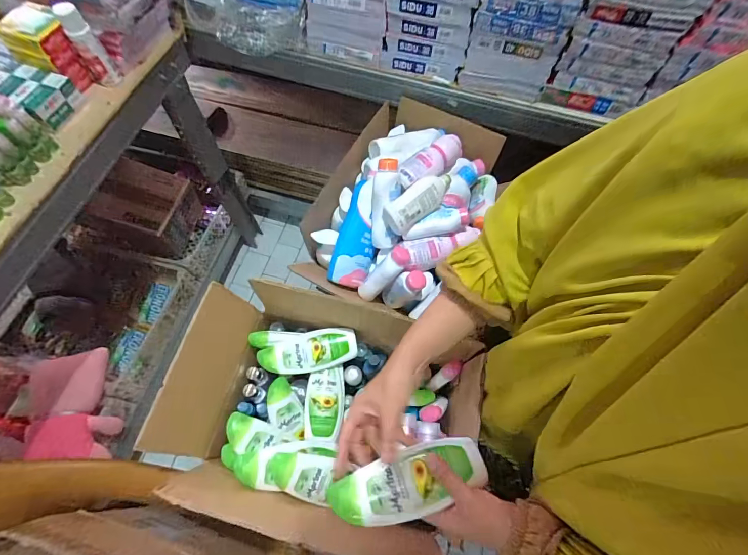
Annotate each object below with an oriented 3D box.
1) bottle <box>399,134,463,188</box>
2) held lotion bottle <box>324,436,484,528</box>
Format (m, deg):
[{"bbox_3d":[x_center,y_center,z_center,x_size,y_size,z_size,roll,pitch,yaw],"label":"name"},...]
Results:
[{"bbox_3d":[0.109,-0.215,0.691,0.158,0.036,0.055,-41,74,-19],"label":"bottle"},{"bbox_3d":[0.036,0.225,0.404,0.171,0.037,0.060,-16,67,-8],"label":"held lotion bottle"}]

